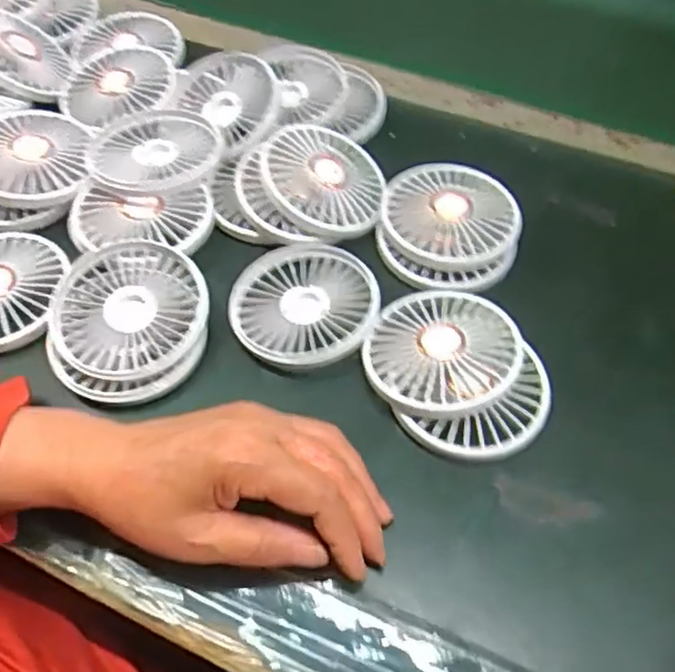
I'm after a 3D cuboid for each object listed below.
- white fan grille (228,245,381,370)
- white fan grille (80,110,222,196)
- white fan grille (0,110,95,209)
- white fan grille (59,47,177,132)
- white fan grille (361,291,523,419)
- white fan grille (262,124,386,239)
[{"bbox_3d":[-0.020,-0.019,0.398,0.088,0.014,0.087,1,56,-1],"label":"white fan grille"},{"bbox_3d":[-0.122,-0.125,0.439,0.086,0.011,0.086,-33,62,-21],"label":"white fan grille"},{"bbox_3d":[-0.205,-0.124,0.429,0.083,0.012,0.080,-38,64,-24],"label":"white fan grille"},{"bbox_3d":[-0.167,-0.190,0.486,0.096,0.010,0.096,1,56,-1],"label":"white fan grille"},{"bbox_3d":[0.059,0.007,0.370,0.083,0.019,0.085,1,56,-1],"label":"white fan grille"},{"bbox_3d":[-0.010,-0.105,0.432,0.081,0.017,0.084,11,60,-17],"label":"white fan grille"}]

